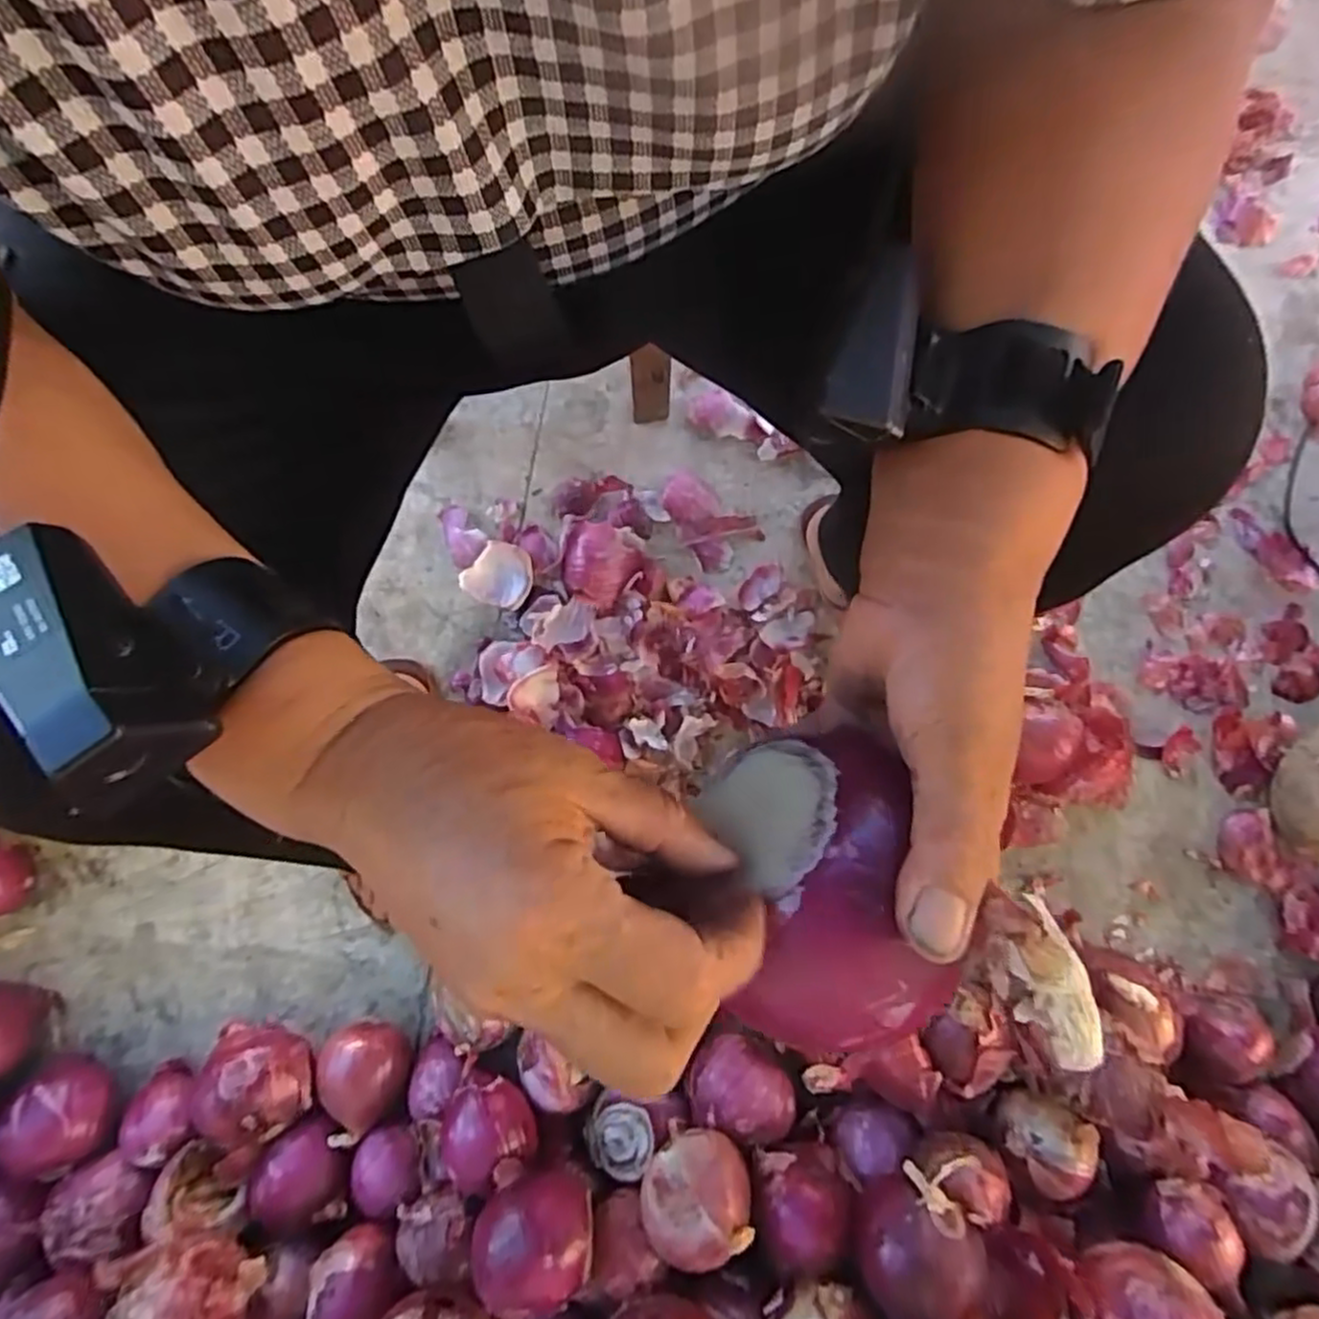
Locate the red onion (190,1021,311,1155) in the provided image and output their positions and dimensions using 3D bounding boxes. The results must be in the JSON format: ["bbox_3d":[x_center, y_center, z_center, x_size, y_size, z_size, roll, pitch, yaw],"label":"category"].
[{"bbox_3d":[-0.354,0.372,0.633,0.097,0.085,0.083,-11,83,-3],"label":"red onion"}]

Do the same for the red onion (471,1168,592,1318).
[{"bbox_3d":[-0.092,0.421,0.514,0.088,0.060,0.070,-10,83,-2],"label":"red onion"}]

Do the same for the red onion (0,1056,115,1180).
[{"bbox_3d":[-0.532,0.406,0.642,0.078,0.078,0.086,-12,83,-3],"label":"red onion"}]

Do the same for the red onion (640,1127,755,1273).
[{"bbox_3d":[0.028,0.413,0.548,0.084,0.072,0.070,-11,83,-3],"label":"red onion"}]

